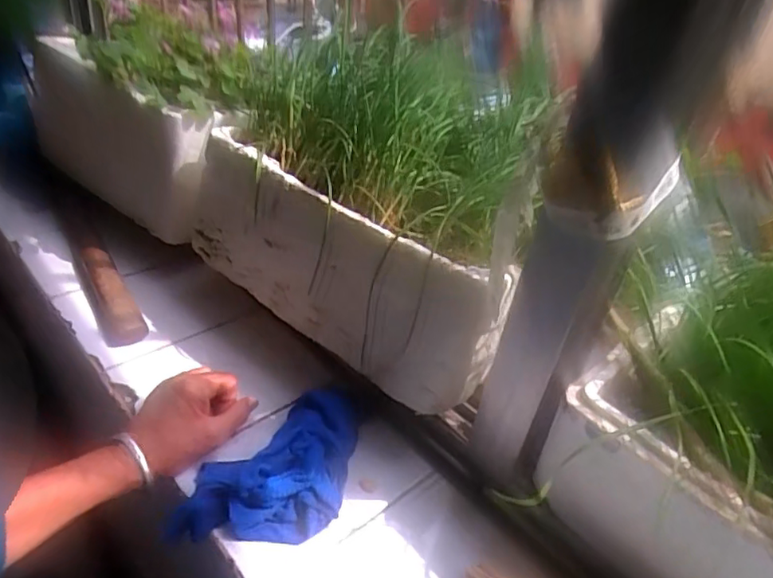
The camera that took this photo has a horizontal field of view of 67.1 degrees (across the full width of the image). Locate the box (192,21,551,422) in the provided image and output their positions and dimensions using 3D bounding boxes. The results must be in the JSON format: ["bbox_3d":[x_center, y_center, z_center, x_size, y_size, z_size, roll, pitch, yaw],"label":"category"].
[{"bbox_3d":[-0.018,-0.107,0.644,0.400,0.272,0.223,29,41,26],"label":"box"}]

